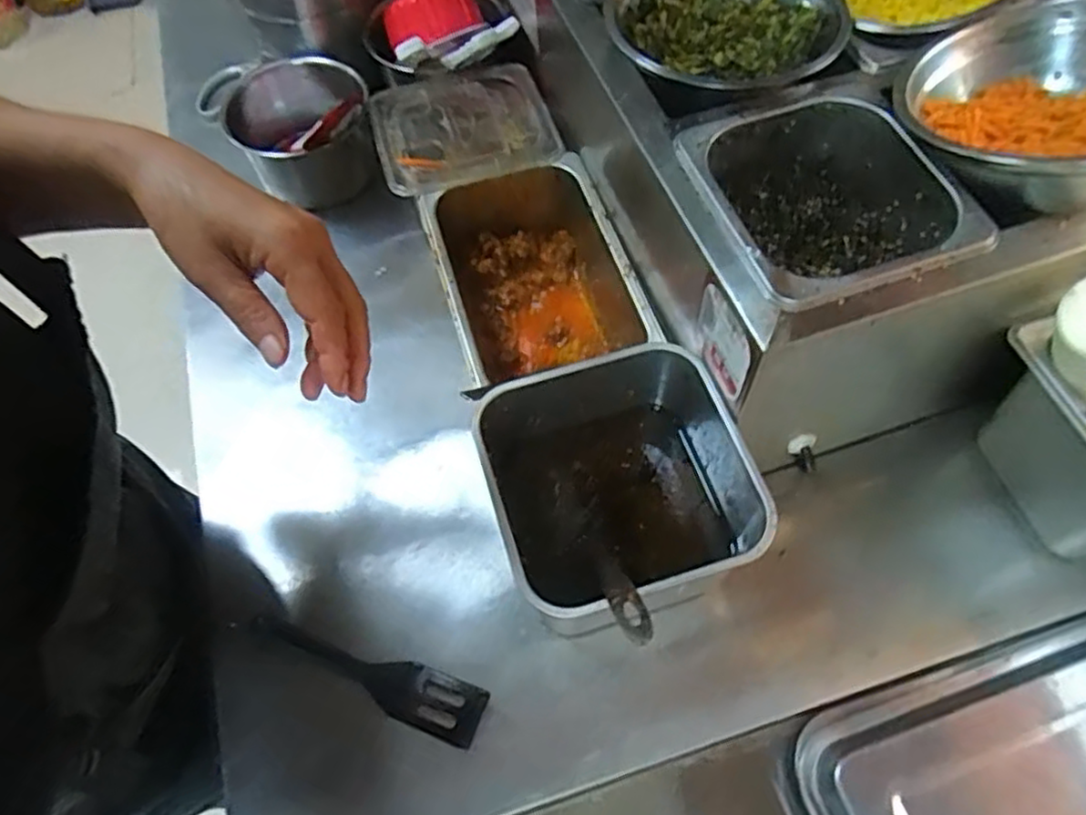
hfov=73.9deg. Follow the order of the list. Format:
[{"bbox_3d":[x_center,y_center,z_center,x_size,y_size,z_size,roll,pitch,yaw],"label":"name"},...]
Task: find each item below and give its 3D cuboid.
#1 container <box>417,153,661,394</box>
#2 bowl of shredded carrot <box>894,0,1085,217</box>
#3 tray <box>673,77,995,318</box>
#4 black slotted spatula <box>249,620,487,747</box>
[{"bbox_3d":[-0.007,-0.112,0.678,0.167,0.096,0.227,-15,62,-7],"label":"container"},{"bbox_3d":[0.364,-0.209,0.487,0.233,0.094,0.212,-38,42,-28],"label":"bowl of shredded carrot"},{"bbox_3d":[0.197,-0.135,0.527,0.172,0.084,0.177,-16,62,-7],"label":"tray"},{"bbox_3d":[-0.137,0.202,0.555,0.199,0.042,0.042,19,63,12],"label":"black slotted spatula"}]

